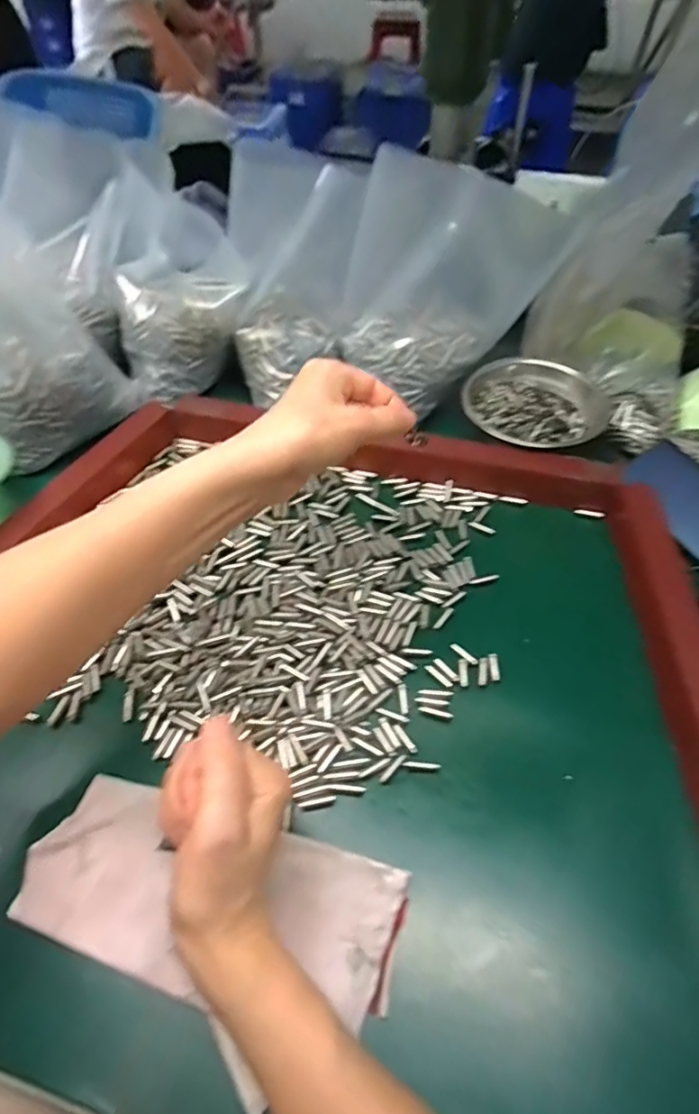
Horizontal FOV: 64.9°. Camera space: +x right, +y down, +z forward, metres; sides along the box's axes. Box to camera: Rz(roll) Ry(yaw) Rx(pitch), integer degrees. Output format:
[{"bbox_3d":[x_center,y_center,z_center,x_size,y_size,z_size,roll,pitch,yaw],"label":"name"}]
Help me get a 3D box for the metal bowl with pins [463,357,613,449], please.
[{"bbox_3d":[0.177,-0.143,0.518,0.130,0.031,0.106,-3,54,-1],"label":"metal bowl with pins"}]

